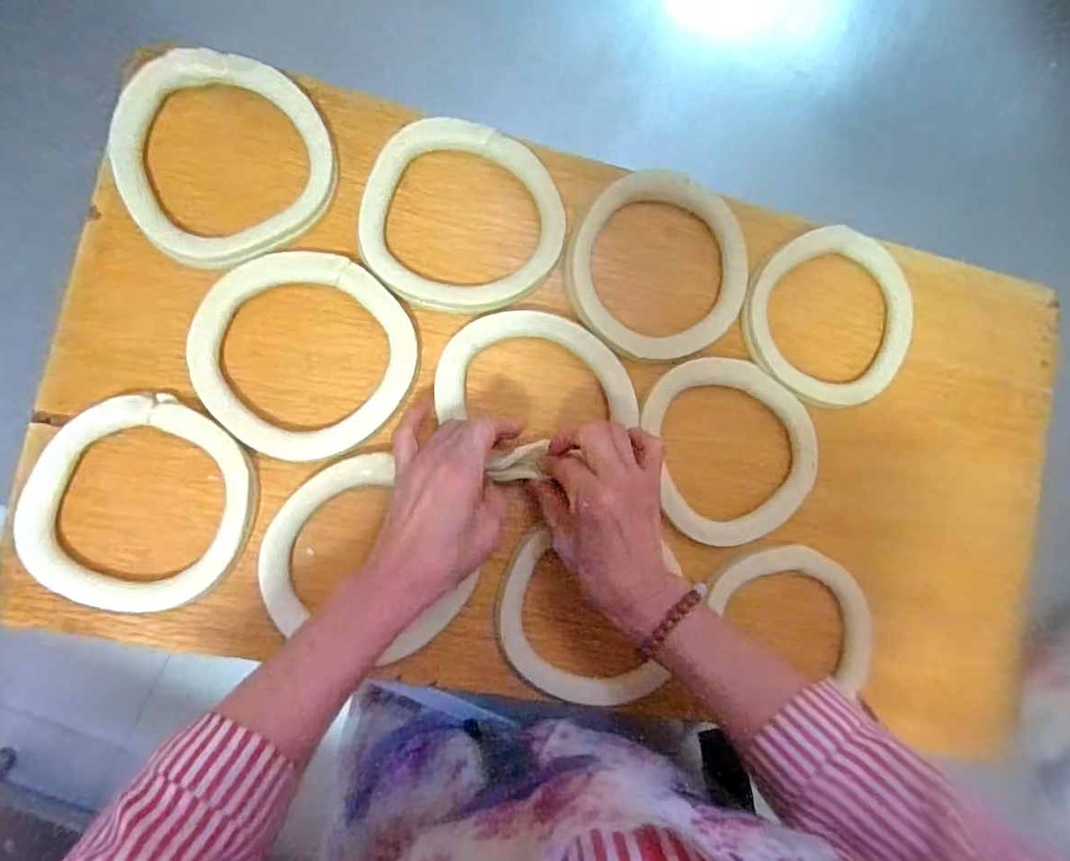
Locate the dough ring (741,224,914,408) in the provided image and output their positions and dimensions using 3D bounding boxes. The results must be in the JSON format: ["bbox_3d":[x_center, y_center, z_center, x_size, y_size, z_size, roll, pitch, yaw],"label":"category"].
[{"bbox_3d":[0.246,-0.094,0.477,0.147,0.021,0.139,0,87,-8],"label":"dough ring"}]

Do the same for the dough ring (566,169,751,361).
[{"bbox_3d":[0.098,-0.131,0.458,0.144,0.010,0.144,0,87,-8],"label":"dough ring"}]

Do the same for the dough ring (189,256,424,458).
[{"bbox_3d":[-0.166,-0.056,0.418,0.154,0.012,0.145,0,87,-8],"label":"dough ring"}]

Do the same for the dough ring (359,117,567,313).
[{"bbox_3d":[-0.052,-0.163,0.439,0.149,0.010,0.142,0,87,-8],"label":"dough ring"}]

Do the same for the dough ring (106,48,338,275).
[{"bbox_3d":[-0.223,-0.197,0.411,0.145,0.019,0.141,0,87,-8],"label":"dough ring"}]

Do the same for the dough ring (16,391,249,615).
[{"bbox_3d":[-0.270,0.051,0.395,0.137,0.016,0.142,0,87,-8],"label":"dough ring"}]

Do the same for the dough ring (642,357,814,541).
[{"bbox_3d":[0.158,0.014,0.457,0.130,0.015,0.147,-18,90,-9],"label":"dough ring"}]

